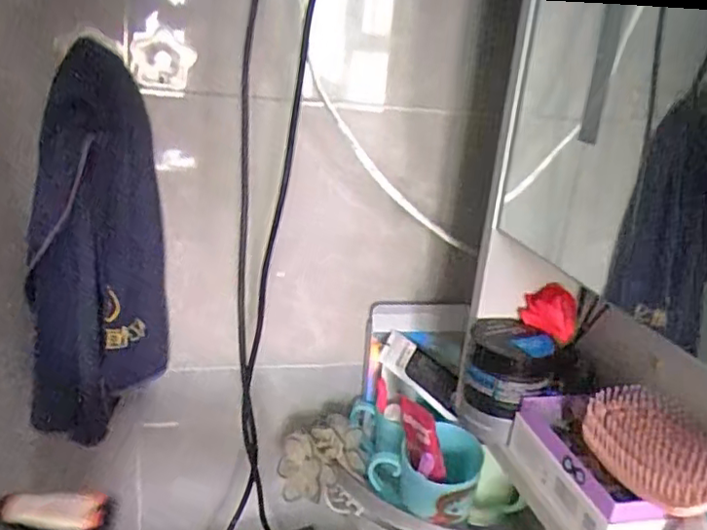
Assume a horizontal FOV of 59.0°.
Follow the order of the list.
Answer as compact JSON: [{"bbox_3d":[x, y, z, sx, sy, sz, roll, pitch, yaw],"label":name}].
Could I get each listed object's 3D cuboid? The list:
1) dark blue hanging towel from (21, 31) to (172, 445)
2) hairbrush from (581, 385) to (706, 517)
[{"bbox_3d":[-0.241,-0.012,0.600,0.128,0.354,0.084,-13,27,-41],"label":"dark blue hanging towel"},{"bbox_3d":[0.225,0.142,0.363,0.061,0.037,0.234,-2,21,-20],"label":"hairbrush"}]

